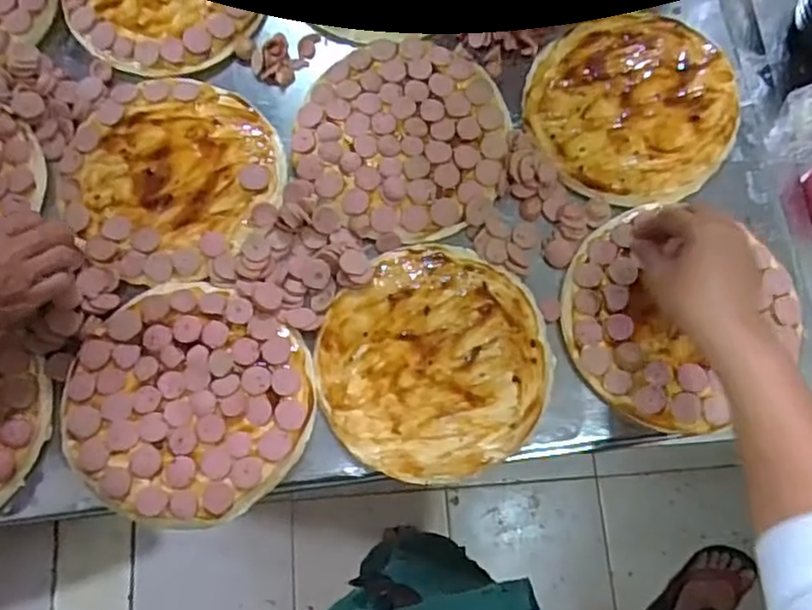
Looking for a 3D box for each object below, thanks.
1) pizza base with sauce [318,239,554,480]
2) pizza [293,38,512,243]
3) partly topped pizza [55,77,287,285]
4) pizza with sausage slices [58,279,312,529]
[{"bbox_3d":[0.023,0.043,0.557,0.189,0.021,0.198,-2,73,-3],"label":"pizza base with sauce"},{"bbox_3d":[-0.004,-0.159,0.615,0.190,0.012,0.194,10,73,1],"label":"pizza"},{"bbox_3d":[-0.218,-0.119,0.602,0.197,0.014,0.192,1,73,-2],"label":"partly topped pizza"},{"bbox_3d":[-0.180,0.078,0.536,0.197,0.014,0.182,1,73,-2],"label":"pizza with sausage slices"}]

